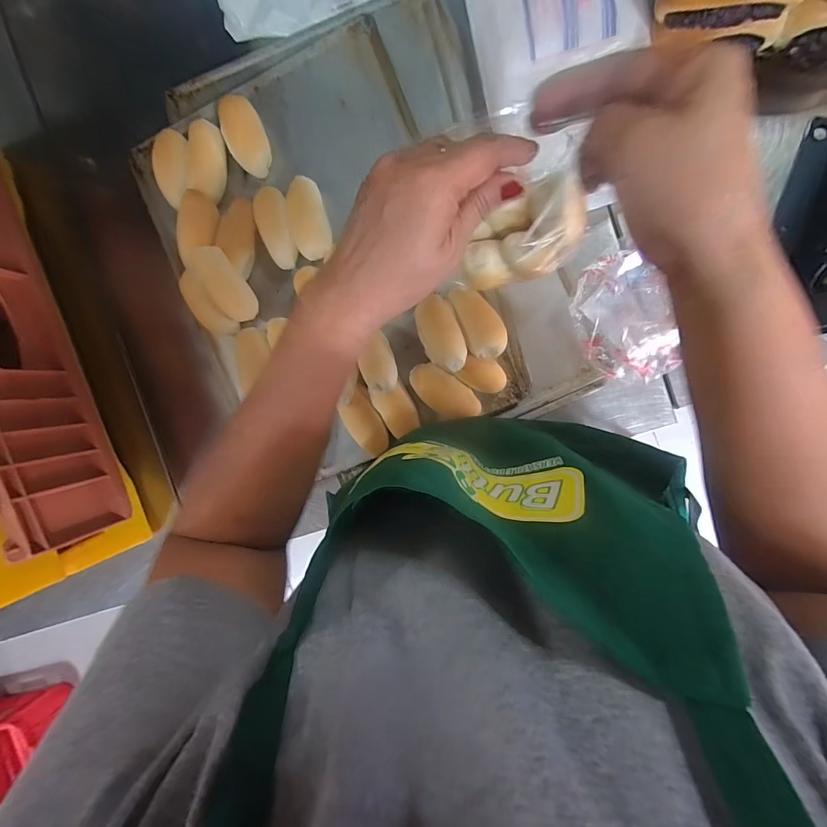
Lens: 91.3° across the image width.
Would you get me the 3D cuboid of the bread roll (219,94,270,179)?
[{"bbox_3d":[-0.187,-0.310,0.457,0.041,0.031,0.078,-20,91,9],"label":"bread roll"}]

